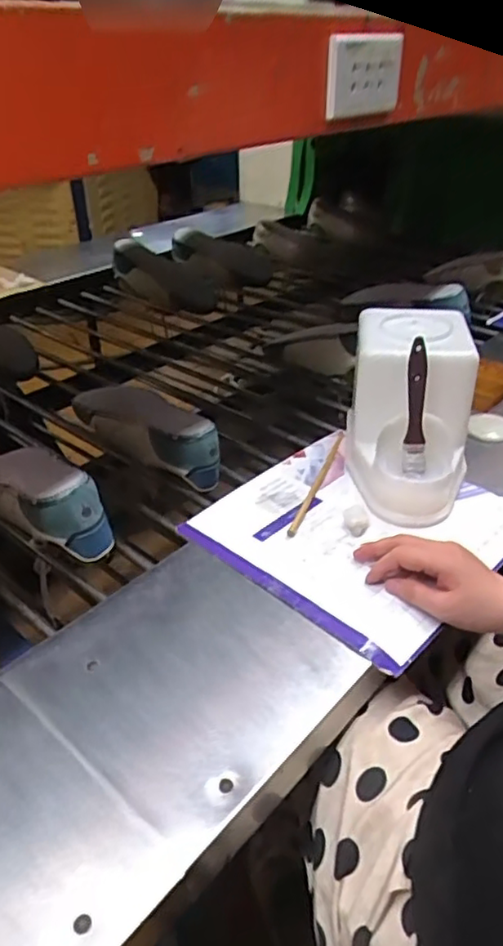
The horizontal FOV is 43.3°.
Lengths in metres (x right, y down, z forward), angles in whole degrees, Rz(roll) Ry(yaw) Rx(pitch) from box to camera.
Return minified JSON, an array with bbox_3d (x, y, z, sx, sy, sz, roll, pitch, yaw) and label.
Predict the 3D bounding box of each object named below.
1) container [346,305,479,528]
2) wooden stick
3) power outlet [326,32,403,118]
[{"bbox_3d":[0.187,-0.077,0.751,0.130,0.163,0.229,8,35,11],"label":"container"},{"bbox_3d":[0.084,0.004,0.775,0.009,0.007,0.240,12,36,17],"label":"wooden stick"},{"bbox_3d":[0.118,-0.419,0.667,0.013,0.074,0.141,23,40,36],"label":"power outlet"}]

